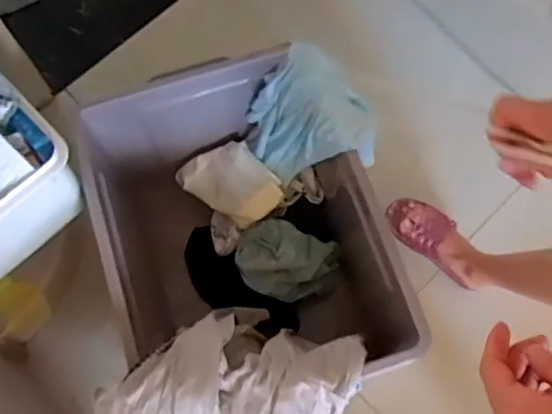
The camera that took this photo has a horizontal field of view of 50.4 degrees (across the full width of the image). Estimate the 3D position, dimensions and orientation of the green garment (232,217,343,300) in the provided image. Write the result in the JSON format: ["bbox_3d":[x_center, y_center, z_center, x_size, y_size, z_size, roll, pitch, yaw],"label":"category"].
[{"bbox_3d":[0.016,0.091,0.998,0.175,0.064,0.122,22,72,7],"label":"green garment"}]

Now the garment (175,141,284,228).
[{"bbox_3d":[-0.080,-0.046,1.022,0.173,0.045,0.120,42,75,12],"label":"garment"}]

